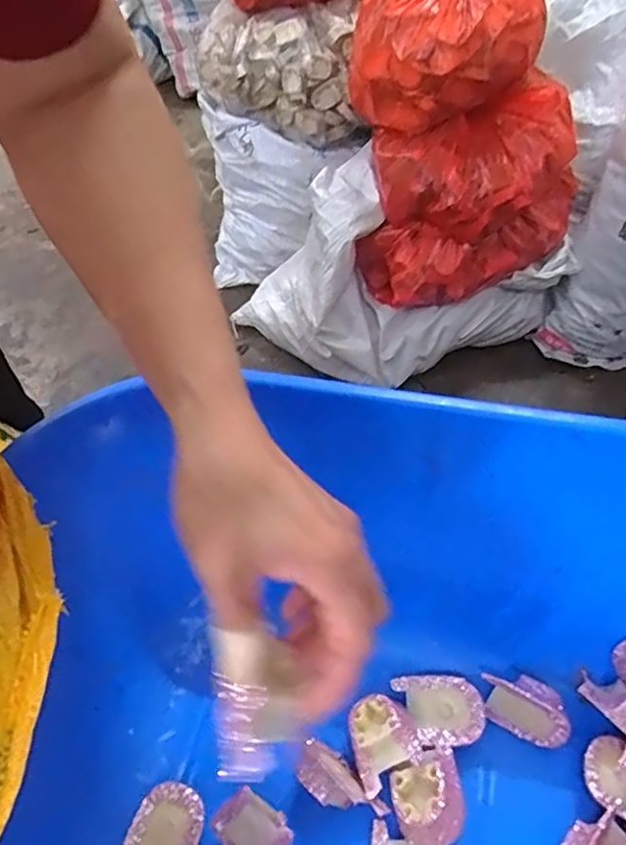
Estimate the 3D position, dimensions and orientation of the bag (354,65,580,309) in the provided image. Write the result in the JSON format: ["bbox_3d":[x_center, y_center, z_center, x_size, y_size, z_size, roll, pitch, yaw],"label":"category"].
[{"bbox_3d":[0.288,-0.393,1.050,0.380,0.260,0.215,-25,55,-15],"label":"bag"}]

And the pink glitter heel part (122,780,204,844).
[{"bbox_3d":[-0.086,0.243,0.350,0.040,0.020,0.055,14,54,14],"label":"pink glitter heel part"}]

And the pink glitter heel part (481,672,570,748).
[{"bbox_3d":[0.130,0.174,0.369,0.053,0.034,0.025,26,58,22],"label":"pink glitter heel part"}]

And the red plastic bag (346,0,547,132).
[{"bbox_3d":[0.201,-0.601,0.944,0.245,0.182,0.261,-31,57,-19],"label":"red plastic bag"}]

